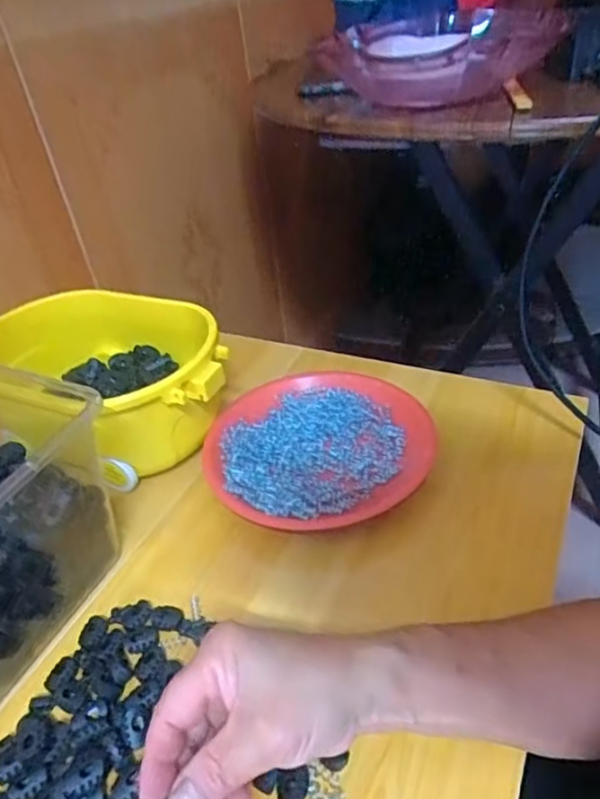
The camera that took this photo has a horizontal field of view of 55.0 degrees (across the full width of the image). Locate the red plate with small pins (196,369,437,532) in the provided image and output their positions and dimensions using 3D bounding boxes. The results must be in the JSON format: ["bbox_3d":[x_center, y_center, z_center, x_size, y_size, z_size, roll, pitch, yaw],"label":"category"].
[{"bbox_3d":[0.017,0.042,0.509,0.191,0.031,0.187,-4,39,3],"label":"red plate with small pins"}]

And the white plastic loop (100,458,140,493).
[{"bbox_3d":[-0.157,0.065,0.495,0.032,0.037,0.007,-5,39,2],"label":"white plastic loop"}]

